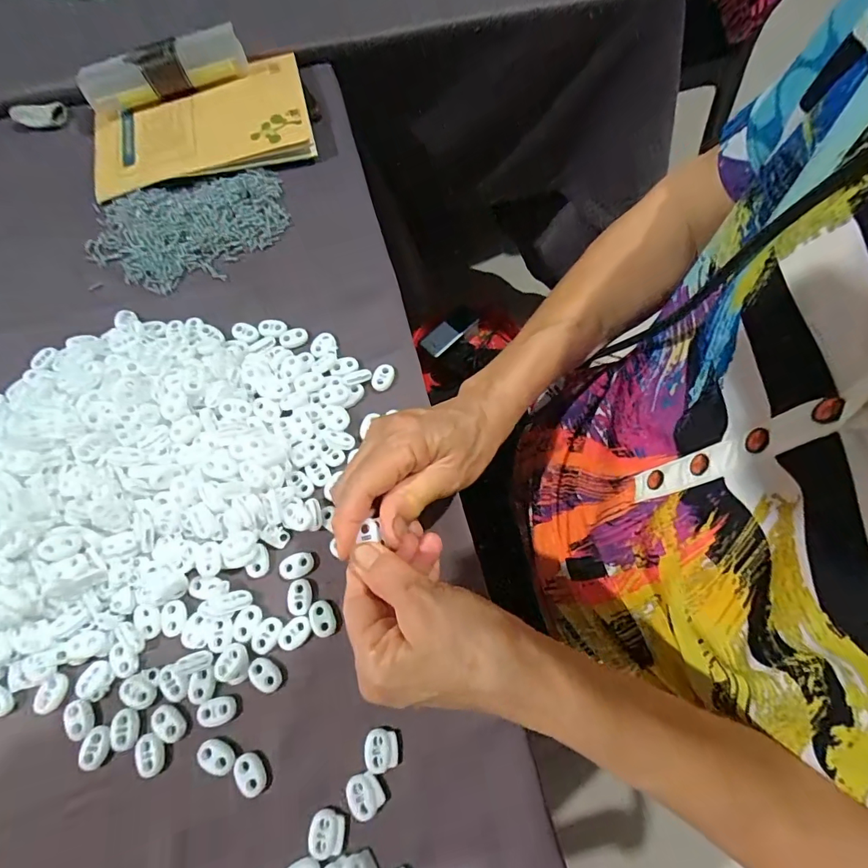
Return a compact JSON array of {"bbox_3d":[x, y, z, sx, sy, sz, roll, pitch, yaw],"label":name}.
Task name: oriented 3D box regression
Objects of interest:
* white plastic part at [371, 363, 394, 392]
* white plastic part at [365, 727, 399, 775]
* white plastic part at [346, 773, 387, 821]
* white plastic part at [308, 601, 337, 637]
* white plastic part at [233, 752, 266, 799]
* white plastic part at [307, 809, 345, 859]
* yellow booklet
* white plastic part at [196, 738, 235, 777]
[{"bbox_3d":[-0.040,-0.045,0.366,0.015,0.004,0.022,19,69,8],"label":"white plastic part"},{"bbox_3d":[-0.031,0.185,0.277,0.020,0.004,0.021,-12,68,-4],"label":"white plastic part"},{"bbox_3d":[-0.039,0.205,0.269,0.020,0.004,0.021,-32,71,-12],"label":"white plastic part"},{"bbox_3d":[-0.072,0.119,0.304,0.016,0.004,0.022,-16,69,-6],"label":"white plastic part"},{"bbox_3d":[-0.107,0.198,0.275,0.015,0.007,0.022,-31,71,-11],"label":"white plastic part"},{"bbox_3d":[-0.060,0.223,0.263,0.019,0.004,0.021,6,68,3],"label":"white plastic part"},{"bbox_3d":[-0.223,-0.293,0.448,0.201,0.021,0.120,-17,73,2],"label":"yellow booklet"},{"bbox_3d":[-0.128,0.190,0.278,0.023,0.006,0.015,26,70,11],"label":"white plastic part"}]

